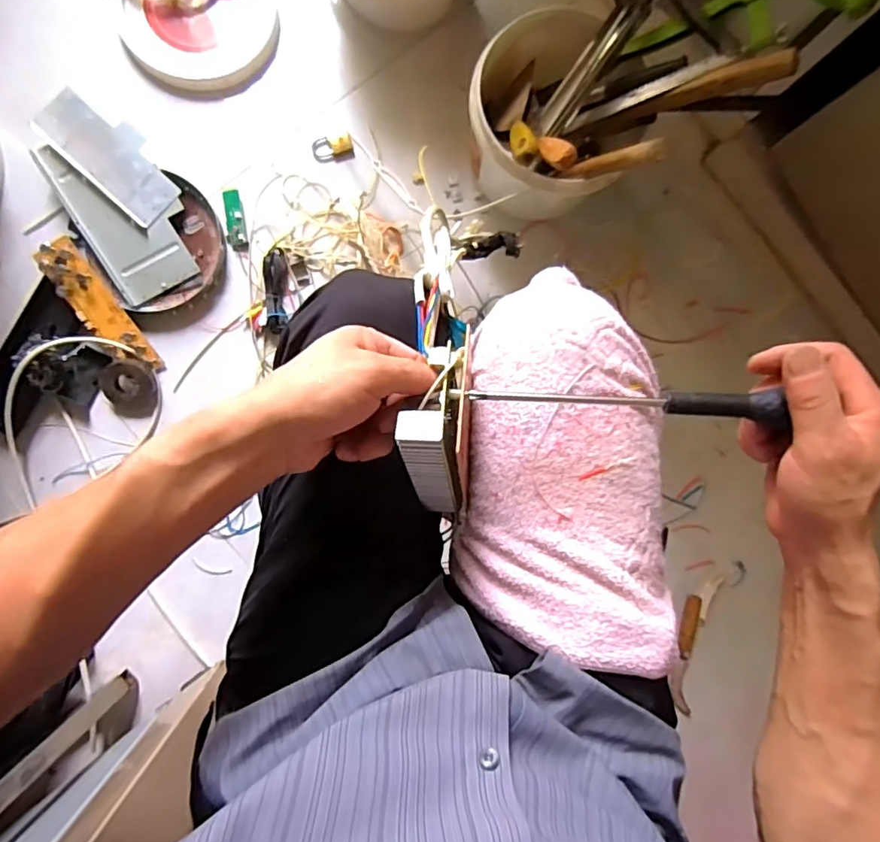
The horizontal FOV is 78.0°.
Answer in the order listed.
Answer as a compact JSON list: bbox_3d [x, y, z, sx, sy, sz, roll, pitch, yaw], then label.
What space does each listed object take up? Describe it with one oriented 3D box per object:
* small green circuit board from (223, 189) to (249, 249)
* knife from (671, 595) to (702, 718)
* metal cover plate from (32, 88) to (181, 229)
[{"bbox_3d":[-0.295,-0.291,0.782,0.027,0.004,0.085,-7,89,-6],"label":"small green circuit board"},{"bbox_3d":[0.381,0.361,0.841,0.026,0.030,0.179,7,88,-6],"label":"knife"},{"bbox_3d":[-0.445,-0.359,0.740,0.180,0.012,0.091,44,80,-14],"label":"metal cover plate"}]

